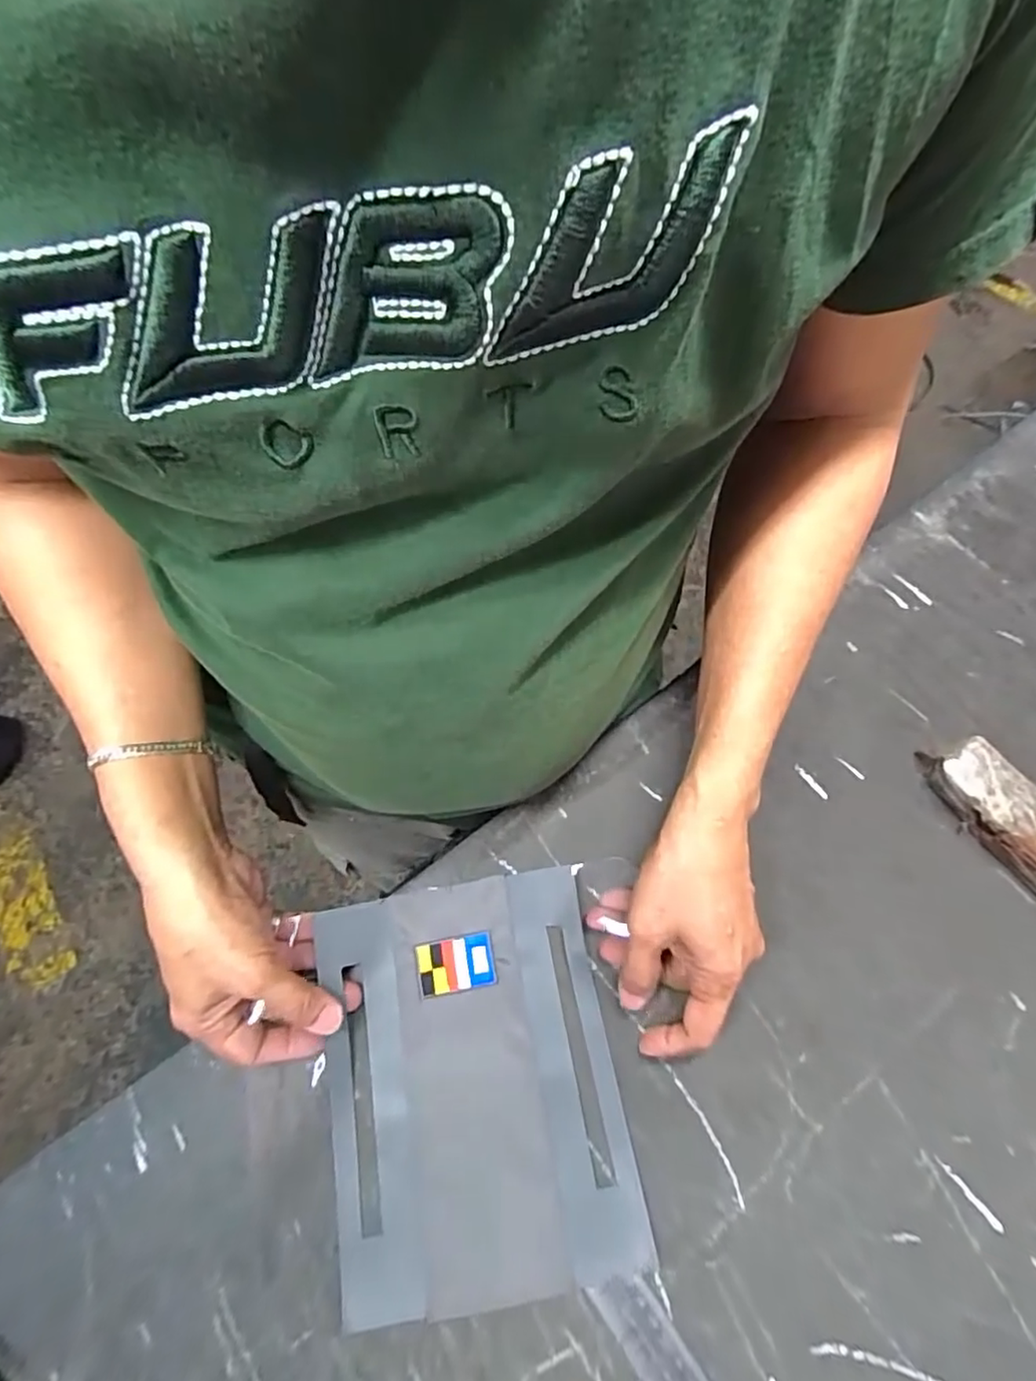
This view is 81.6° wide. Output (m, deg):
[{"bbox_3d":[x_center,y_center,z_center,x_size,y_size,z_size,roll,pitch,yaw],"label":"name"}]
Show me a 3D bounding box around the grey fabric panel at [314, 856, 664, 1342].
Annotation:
[{"bbox_3d":[-0.030,0.236,0.371,0.173,0.020,0.220,-10,67,-2],"label":"grey fabric panel"}]

